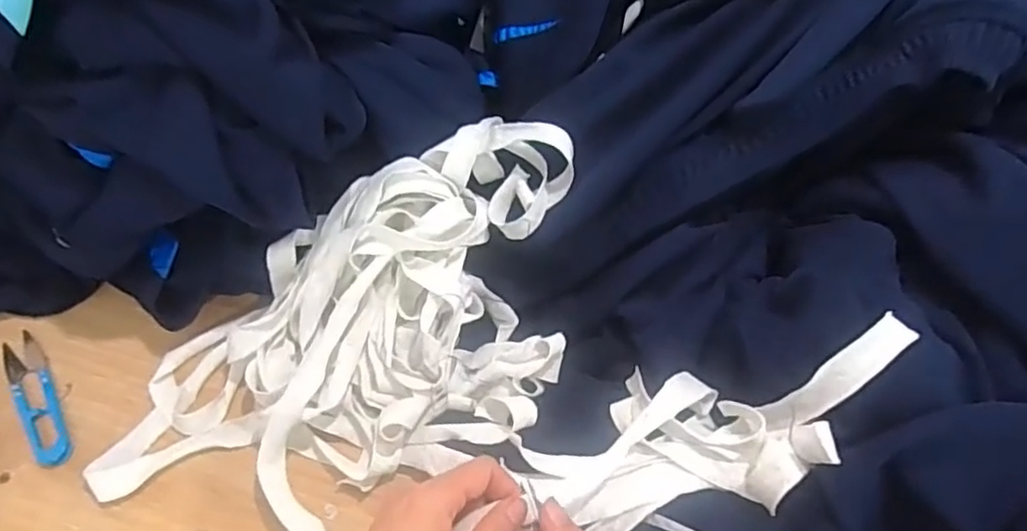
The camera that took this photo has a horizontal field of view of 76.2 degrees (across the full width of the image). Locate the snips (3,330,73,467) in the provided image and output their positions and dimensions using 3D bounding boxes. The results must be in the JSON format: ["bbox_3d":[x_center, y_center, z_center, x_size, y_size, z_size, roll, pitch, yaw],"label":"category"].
[{"bbox_3d":[-0.369,0.102,0.507,0.029,0.005,0.117,-30,67,-15],"label":"snips"}]

